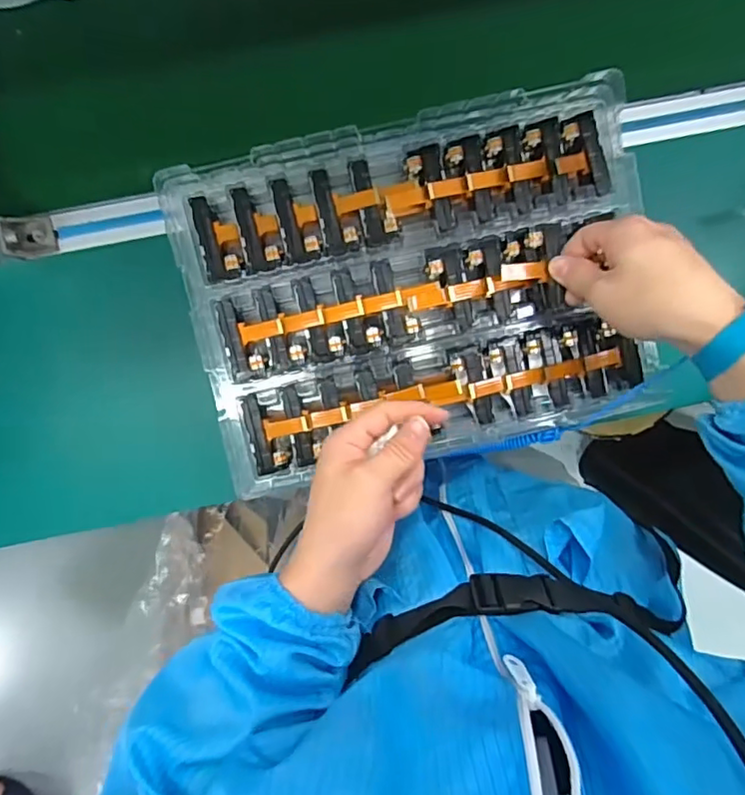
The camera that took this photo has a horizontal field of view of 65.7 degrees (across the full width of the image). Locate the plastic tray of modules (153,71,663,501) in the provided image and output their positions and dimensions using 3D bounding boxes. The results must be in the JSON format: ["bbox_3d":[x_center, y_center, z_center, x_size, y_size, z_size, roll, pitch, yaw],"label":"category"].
[{"bbox_3d":[0.041,-0.090,0.492,0.375,0.040,0.281,-13,98,-1],"label":"plastic tray of modules"}]

